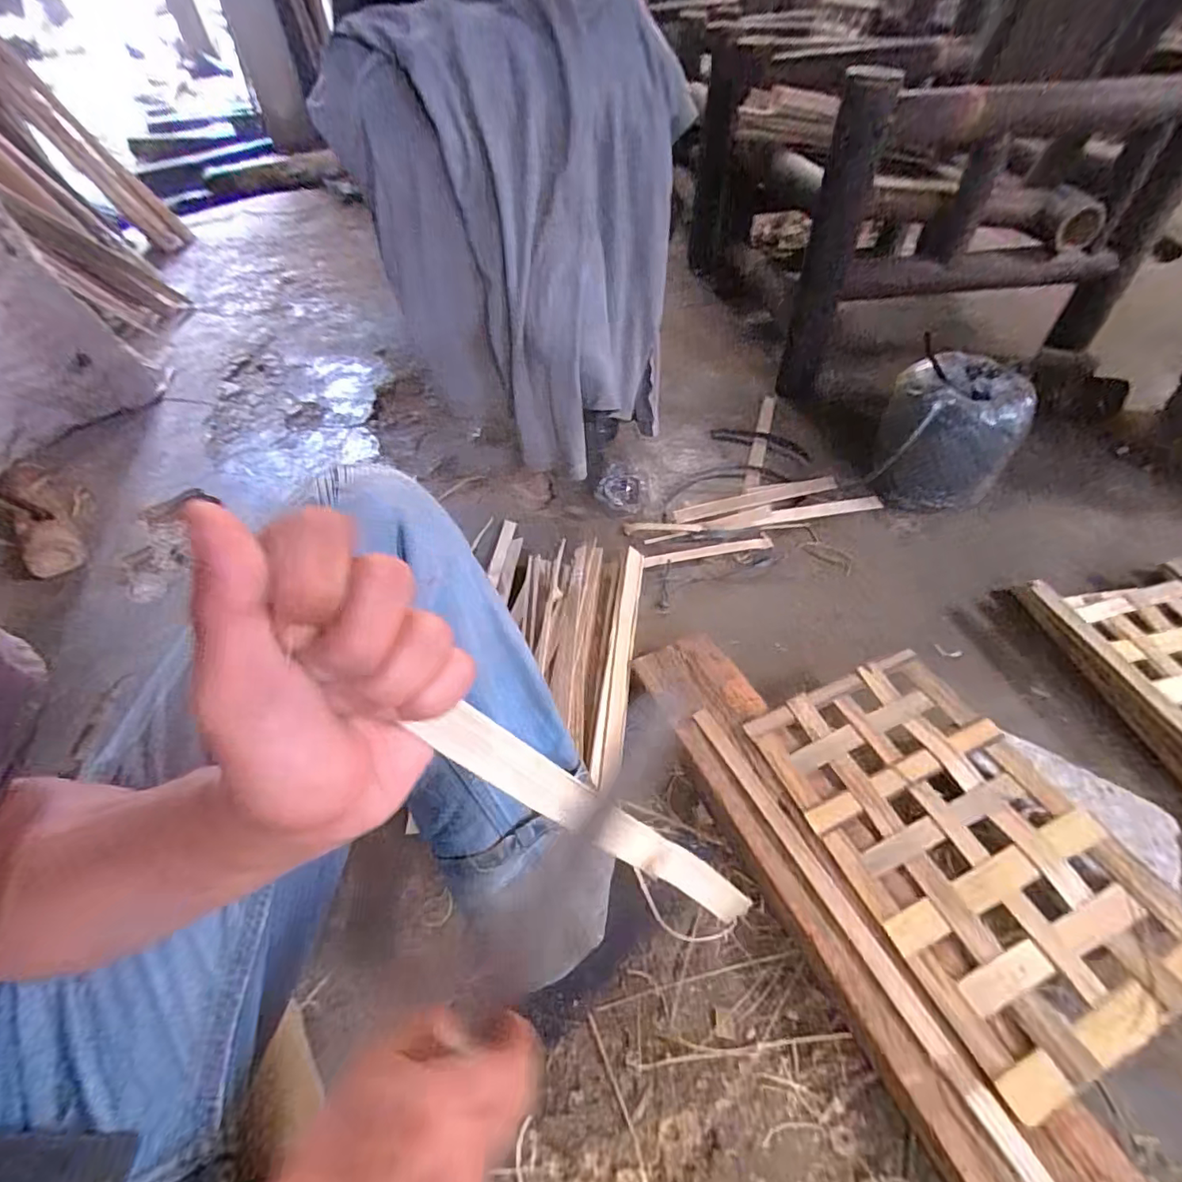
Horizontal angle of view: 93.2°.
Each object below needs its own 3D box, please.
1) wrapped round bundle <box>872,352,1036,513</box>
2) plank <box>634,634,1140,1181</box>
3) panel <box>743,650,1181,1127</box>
[{"bbox_3d":[0.560,-0.236,0.891,0.190,0.196,0.164,28,57,27],"label":"wrapped round bundle"},{"bbox_3d":[0.271,0.352,0.467,0.123,0.051,0.838,-23,50,-14],"label":"plank"},{"bbox_3d":[0.344,0.227,0.537,0.218,0.020,0.349,-21,50,-13],"label":"panel"}]

